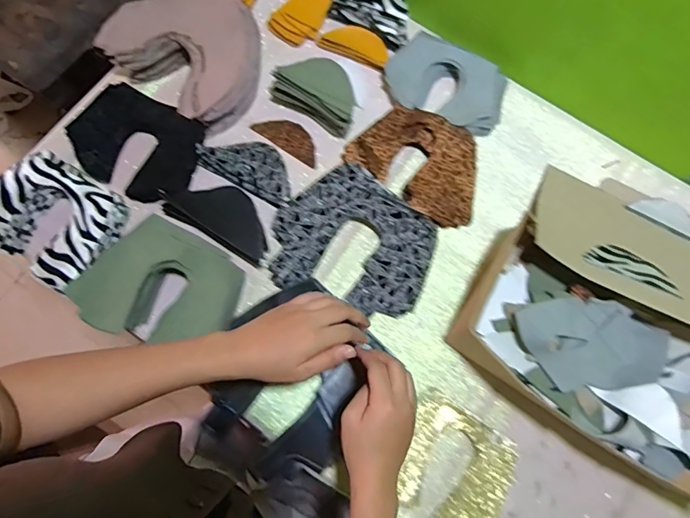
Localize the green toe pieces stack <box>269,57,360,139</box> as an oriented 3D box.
[{"bbox_3d":[-0.038,-0.227,0.618,0.125,0.078,0.053,35,76,7],"label":"green toe pieces stack"}]

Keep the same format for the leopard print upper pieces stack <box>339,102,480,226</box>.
[{"bbox_3d":[0.103,-0.133,0.616,0.192,0.039,0.131,30,76,5],"label":"leopard print upper pieces stack"}]

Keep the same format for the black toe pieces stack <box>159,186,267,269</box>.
[{"bbox_3d":[-0.156,-0.060,0.571,0.157,0.038,0.078,29,76,5],"label":"black toe pieces stack"}]

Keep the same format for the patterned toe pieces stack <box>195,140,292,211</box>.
[{"bbox_3d":[-0.124,-0.128,0.616,0.138,0.028,0.071,29,76,5],"label":"patterned toe pieces stack"}]

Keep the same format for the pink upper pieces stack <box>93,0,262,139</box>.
[{"bbox_3d":[-0.200,-0.291,0.628,0.178,0.078,0.186,38,77,7],"label":"pink upper pieces stack"}]

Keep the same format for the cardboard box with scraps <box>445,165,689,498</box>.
[{"bbox_3d":[0.352,0.053,0.543,0.342,0.099,0.341,33,76,6],"label":"cardboard box with scraps"}]

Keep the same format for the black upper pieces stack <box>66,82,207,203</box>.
[{"bbox_3d":[-0.280,-0.154,0.617,0.163,0.050,0.130,27,76,5],"label":"black upper pieces stack"}]

